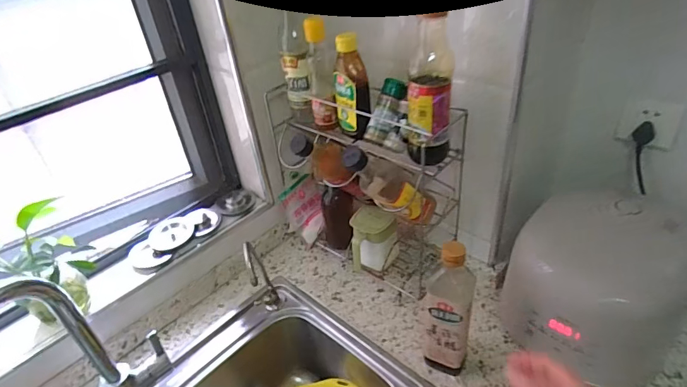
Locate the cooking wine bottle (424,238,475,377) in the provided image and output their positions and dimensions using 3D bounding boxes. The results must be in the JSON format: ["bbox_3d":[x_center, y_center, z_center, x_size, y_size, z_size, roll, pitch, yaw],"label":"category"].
[{"bbox_3d":[0.153,0.176,0.633,0.064,0.249,0.051,5,37,15],"label":"cooking wine bottle"}]

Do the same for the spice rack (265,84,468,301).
[{"bbox_3d":[0.030,-0.006,0.820,0.343,0.348,0.158,23,46,35],"label":"spice rack"}]

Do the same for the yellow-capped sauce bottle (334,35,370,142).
[{"bbox_3d":[0.013,-0.170,0.708,0.057,0.160,0.057,-7,36,-1],"label":"yellow-capped sauce bottle"}]

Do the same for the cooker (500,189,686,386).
[{"bbox_3d":[0.384,0.151,0.662,0.219,0.215,0.208,-5,36,4],"label":"cooker"}]

